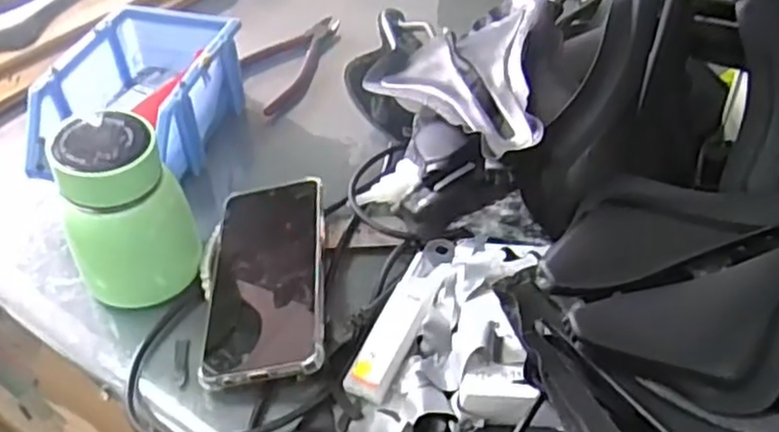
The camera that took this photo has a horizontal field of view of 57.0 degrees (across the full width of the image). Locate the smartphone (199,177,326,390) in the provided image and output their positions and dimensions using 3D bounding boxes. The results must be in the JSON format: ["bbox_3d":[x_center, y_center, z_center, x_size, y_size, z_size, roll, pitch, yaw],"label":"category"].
[{"bbox_3d":[-0.082,0.037,0.483,0.077,0.007,0.168,-11,45,6],"label":"smartphone"}]

